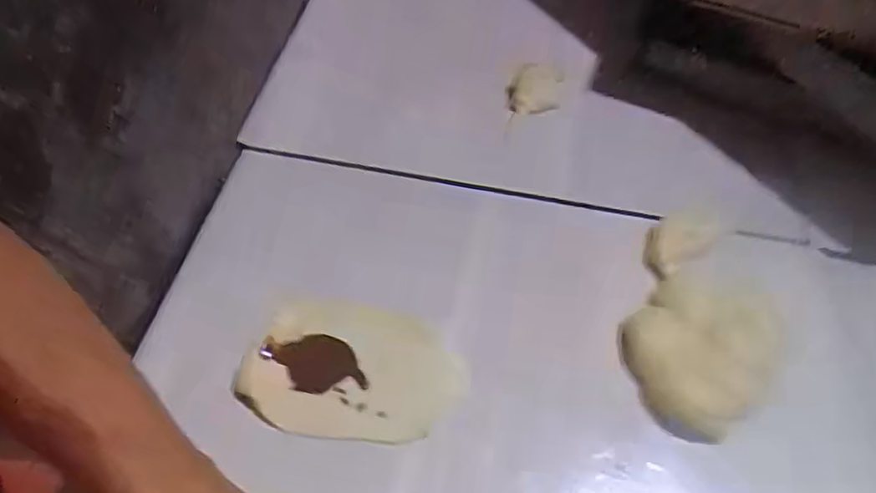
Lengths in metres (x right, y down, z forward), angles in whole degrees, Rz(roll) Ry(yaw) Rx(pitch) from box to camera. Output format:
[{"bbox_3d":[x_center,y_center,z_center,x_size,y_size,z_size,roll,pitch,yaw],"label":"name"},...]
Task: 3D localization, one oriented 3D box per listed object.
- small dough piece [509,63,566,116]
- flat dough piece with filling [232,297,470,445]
[{"bbox_3d":[0.101,-0.157,0.639,0.051,0.057,0.020,8,50,3],"label":"small dough piece"},{"bbox_3d":[-0.055,0.084,0.427,0.143,0.014,0.097,10,48,3],"label":"flat dough piece with filling"}]

